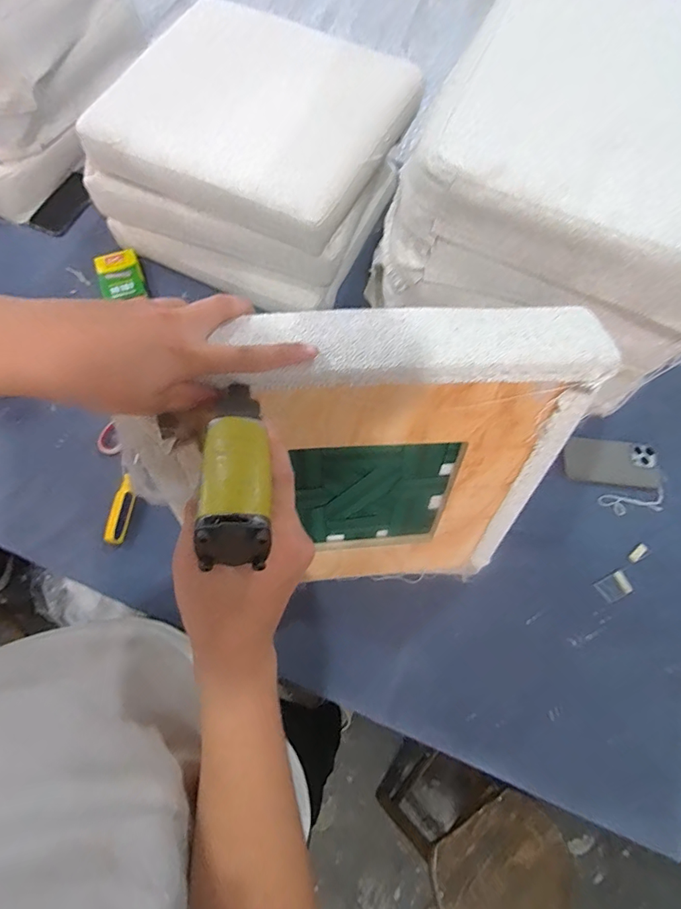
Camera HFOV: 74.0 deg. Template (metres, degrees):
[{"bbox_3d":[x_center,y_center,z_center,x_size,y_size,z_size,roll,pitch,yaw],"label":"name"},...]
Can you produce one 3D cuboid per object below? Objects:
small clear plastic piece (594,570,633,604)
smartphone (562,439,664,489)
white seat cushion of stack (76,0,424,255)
[{"bbox_3d":[0.435,0.210,0.718,0.051,0.004,0.035,-27,73,-10],"label":"small clear plastic piece"},{"bbox_3d":[0.475,0.015,0.792,0.164,0.009,0.077,6,71,1],"label":"smartphone"},{"bbox_3d":[-0.132,-0.583,0.764,0.451,0.095,0.416,23,72,7],"label":"white seat cushion of stack"}]

